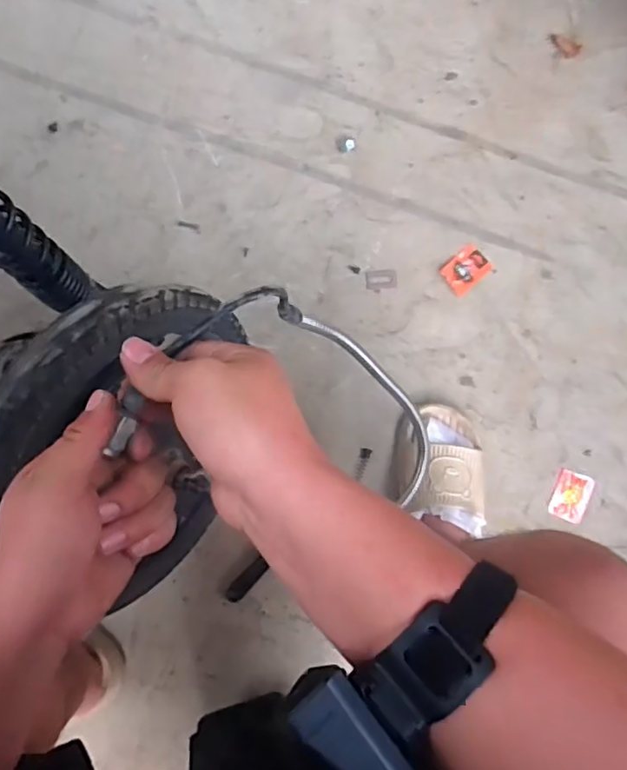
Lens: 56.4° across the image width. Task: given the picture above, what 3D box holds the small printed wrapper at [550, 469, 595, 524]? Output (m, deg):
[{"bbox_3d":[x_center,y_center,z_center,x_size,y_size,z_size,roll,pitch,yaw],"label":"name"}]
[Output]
[{"bbox_3d":[0.376,0.161,0.850,0.049,0.009,0.072,20,84,0],"label":"small printed wrapper"}]

